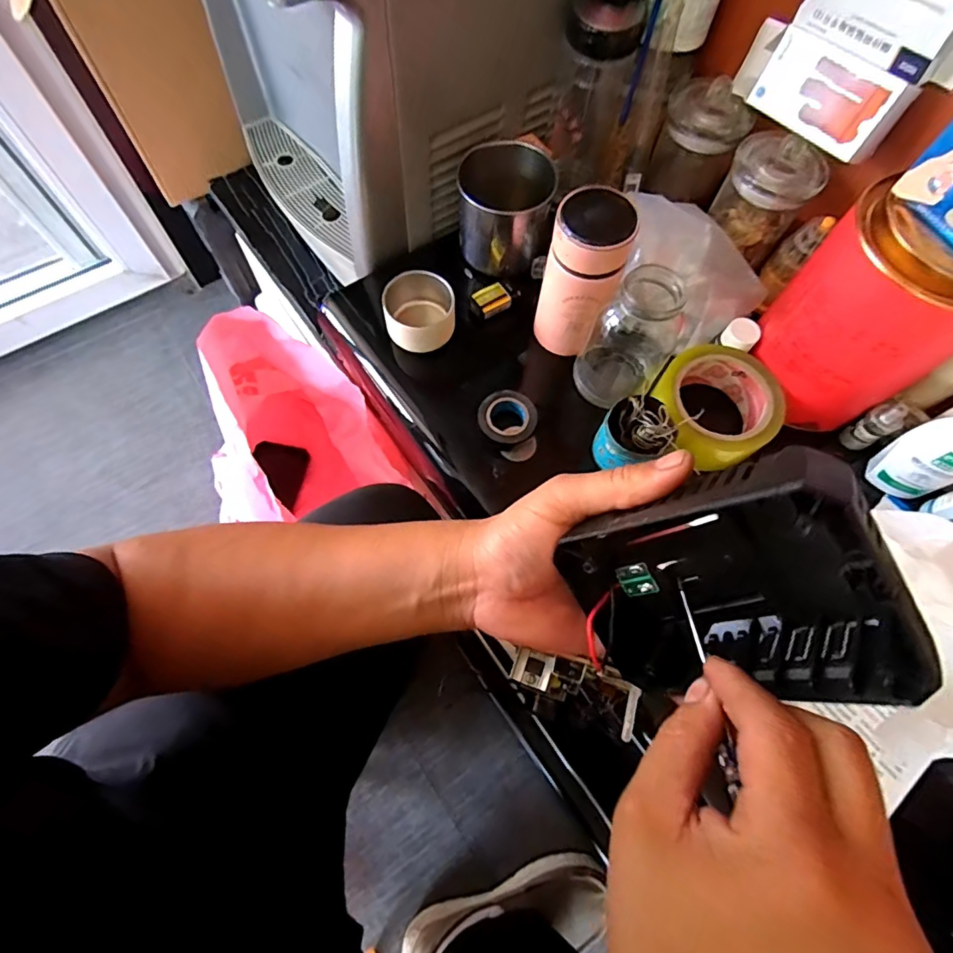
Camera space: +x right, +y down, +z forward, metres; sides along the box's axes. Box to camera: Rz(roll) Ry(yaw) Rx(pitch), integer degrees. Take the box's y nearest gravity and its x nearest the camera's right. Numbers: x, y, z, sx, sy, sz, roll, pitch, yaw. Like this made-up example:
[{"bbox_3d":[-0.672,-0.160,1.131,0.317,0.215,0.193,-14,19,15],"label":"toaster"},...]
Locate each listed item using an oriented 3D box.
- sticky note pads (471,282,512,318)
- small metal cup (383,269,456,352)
[{"bbox_3d":[0.014,-0.176,0.516,0.036,0.012,0.027,-35,73,-16],"label":"sticky note pads"},{"bbox_3d":[-0.056,-0.158,0.496,0.062,0.049,0.060,1,67,-3],"label":"small metal cup"}]

